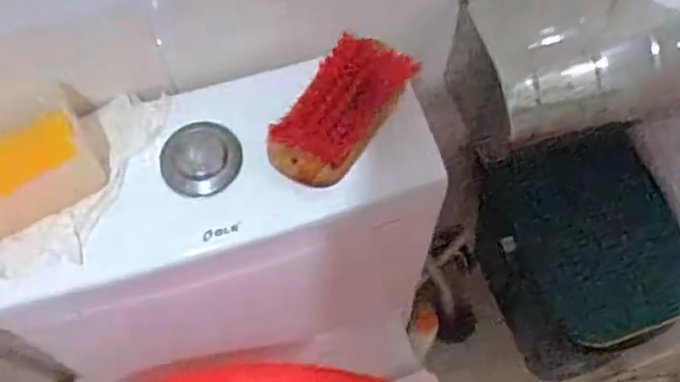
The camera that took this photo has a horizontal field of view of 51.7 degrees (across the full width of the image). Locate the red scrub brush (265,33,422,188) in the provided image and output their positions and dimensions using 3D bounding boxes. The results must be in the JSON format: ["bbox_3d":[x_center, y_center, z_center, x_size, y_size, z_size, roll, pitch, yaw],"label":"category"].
[{"bbox_3d":[0.000,-0.055,0.507,0.056,0.052,0.117,34,70,14],"label":"red scrub brush"}]

